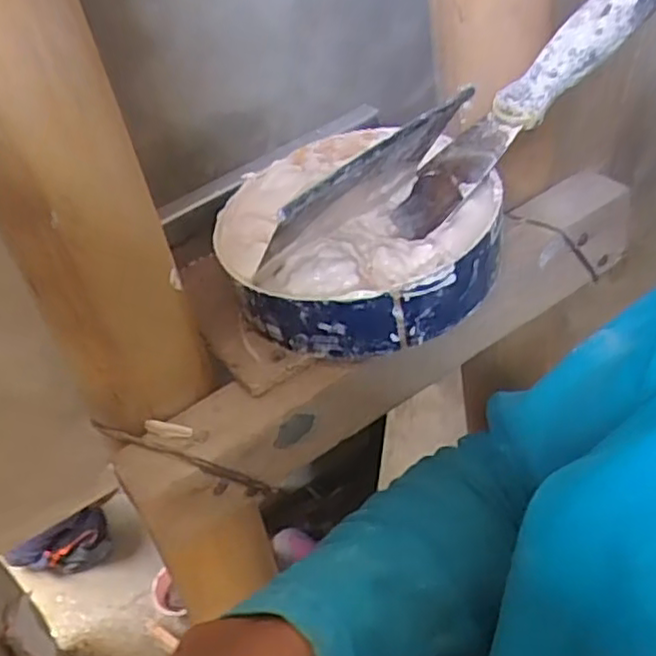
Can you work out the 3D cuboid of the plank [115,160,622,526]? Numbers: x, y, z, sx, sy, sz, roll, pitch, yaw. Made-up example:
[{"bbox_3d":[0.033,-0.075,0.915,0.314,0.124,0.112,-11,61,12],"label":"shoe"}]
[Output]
[{"bbox_3d":[0.044,0.004,0.371,0.324,0.054,0.050,-27,52,-23],"label":"plank"}]

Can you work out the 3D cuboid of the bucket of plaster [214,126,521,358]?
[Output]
[{"bbox_3d":[0.015,-0.056,0.367,0.142,0.061,0.150,0,47,0],"label":"bucket of plaster"}]

